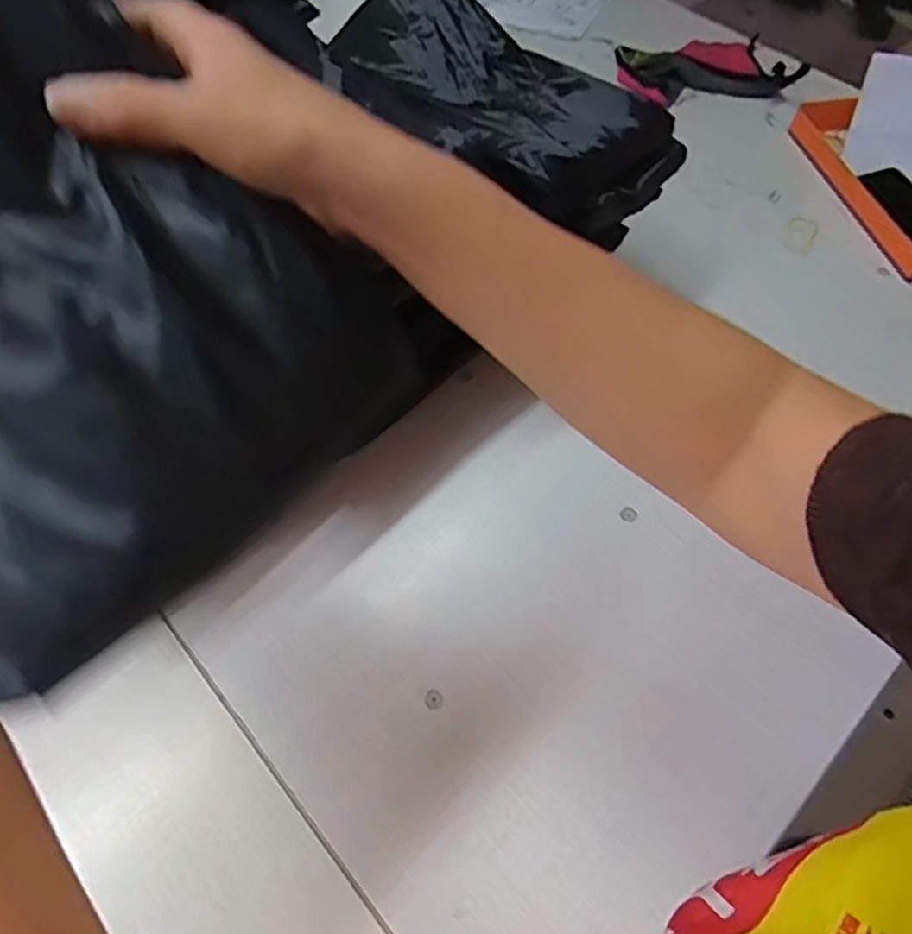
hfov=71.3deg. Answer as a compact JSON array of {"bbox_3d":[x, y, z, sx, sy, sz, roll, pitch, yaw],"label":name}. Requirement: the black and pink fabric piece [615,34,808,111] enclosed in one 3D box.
[{"bbox_3d":[0.373,-0.616,0.966,0.246,0.047,0.160,-14,61,-11],"label":"black and pink fabric piece"}]

